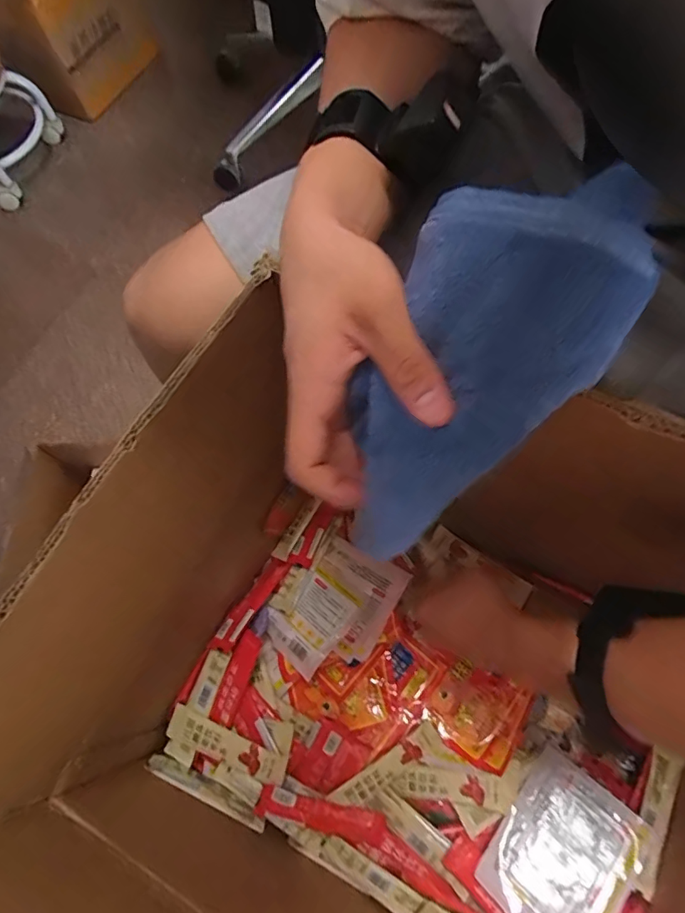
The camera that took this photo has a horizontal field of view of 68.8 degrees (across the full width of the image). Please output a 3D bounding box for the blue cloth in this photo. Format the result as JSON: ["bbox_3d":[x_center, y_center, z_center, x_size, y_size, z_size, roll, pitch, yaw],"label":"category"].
[{"bbox_3d":[0.057,-0.043,0.229,0.094,0.029,0.186,36,104,15],"label":"blue cloth"}]

